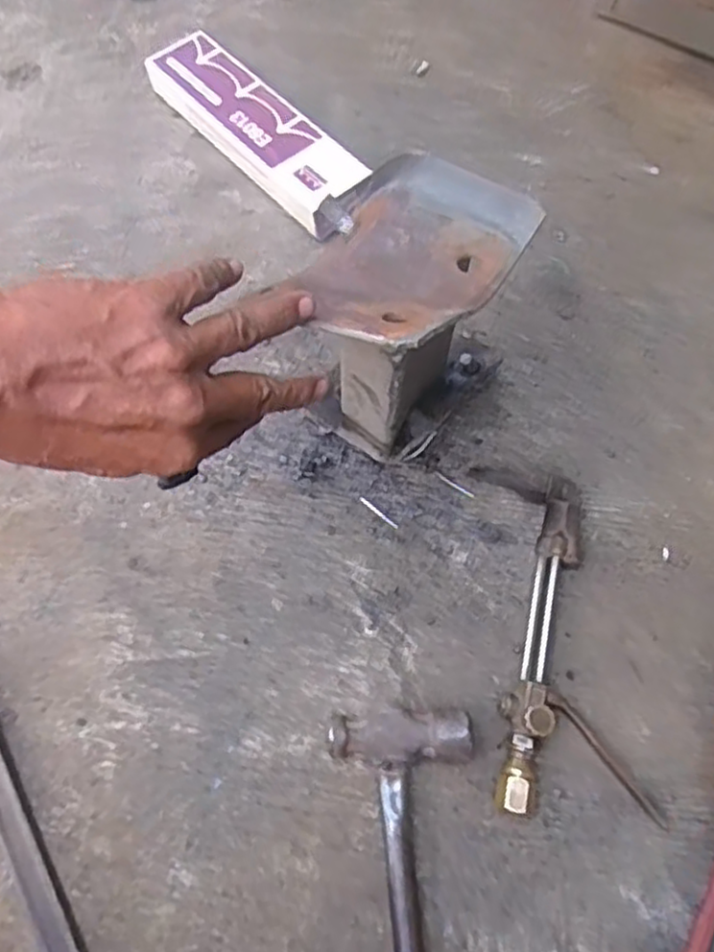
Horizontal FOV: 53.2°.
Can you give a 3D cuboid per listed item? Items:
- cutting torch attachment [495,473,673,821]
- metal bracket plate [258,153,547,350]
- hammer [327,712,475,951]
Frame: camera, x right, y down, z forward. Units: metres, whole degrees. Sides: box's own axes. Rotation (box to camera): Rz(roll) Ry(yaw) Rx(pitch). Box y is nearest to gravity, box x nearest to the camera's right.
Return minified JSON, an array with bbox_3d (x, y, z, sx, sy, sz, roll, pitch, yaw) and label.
[{"bbox_3d":[0.172,0.125,0.561,0.122,0.044,0.264,3,66,2],"label":"cutting torch attachment"},{"bbox_3d":[0.024,-0.132,0.403,0.118,0.051,0.161,29,69,12],"label":"metal bracket plate"},{"bbox_3d":[0.034,0.302,0.487,0.099,0.039,0.261,-1,65,0],"label":"hammer"}]

